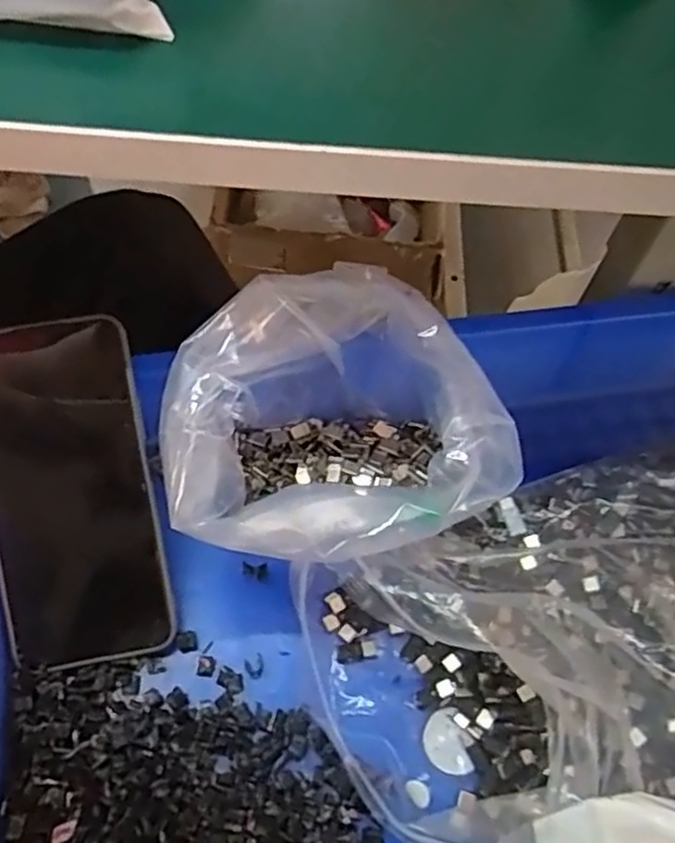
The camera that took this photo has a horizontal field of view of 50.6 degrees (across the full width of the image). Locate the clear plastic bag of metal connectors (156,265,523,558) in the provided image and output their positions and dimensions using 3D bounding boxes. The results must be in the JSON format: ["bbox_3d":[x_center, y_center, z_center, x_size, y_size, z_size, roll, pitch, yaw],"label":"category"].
[{"bbox_3d":[-0.002,0.013,0.346,0.148,0.118,0.111,-1,60,-4],"label":"clear plastic bag of metal connectors"}]

